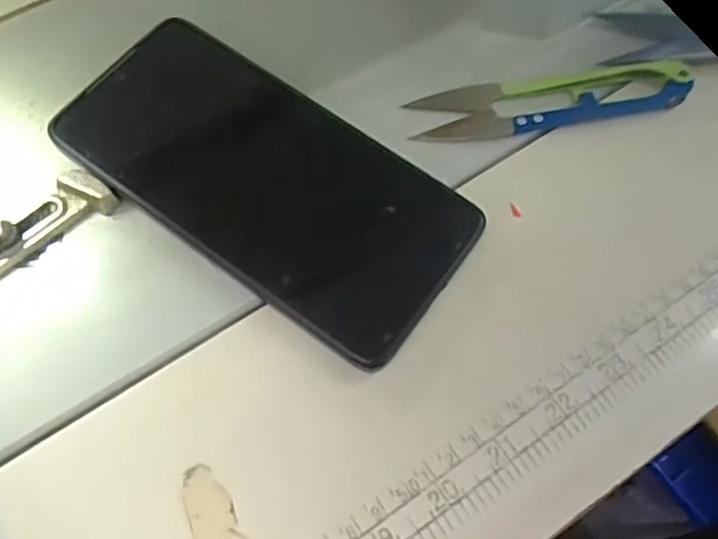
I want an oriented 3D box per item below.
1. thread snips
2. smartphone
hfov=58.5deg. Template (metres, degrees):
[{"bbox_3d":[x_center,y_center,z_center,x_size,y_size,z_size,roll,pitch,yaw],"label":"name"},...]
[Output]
[{"bbox_3d":[0.080,-0.072,0.269,0.113,0.013,0.025,-8,68,-6],"label":"thread snips"},{"bbox_3d":[-0.037,-0.035,0.245,0.159,0.009,0.072,36,76,10],"label":"smartphone"}]

